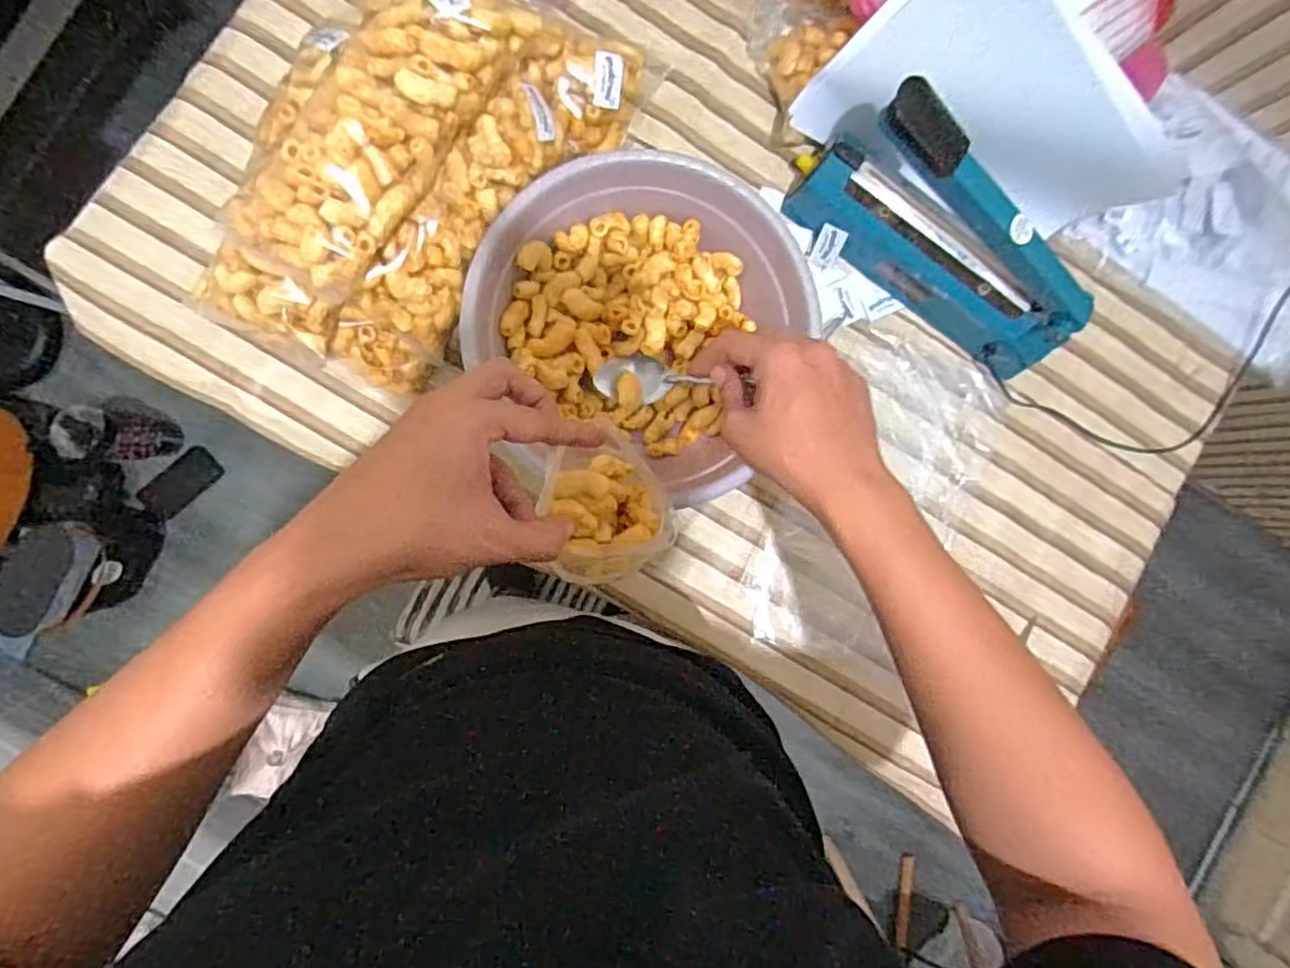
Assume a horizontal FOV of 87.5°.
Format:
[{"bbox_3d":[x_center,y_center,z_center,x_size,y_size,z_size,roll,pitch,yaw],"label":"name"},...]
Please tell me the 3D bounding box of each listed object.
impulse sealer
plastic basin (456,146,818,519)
[{"bbox_3d":[0.287,-0.224,0.620,0.293,0.174,0.071,36,87,-7],"label":"impulse sealer"},{"bbox_3d":[-0.009,-0.144,0.616,0.284,0.102,0.276,0,92,-7],"label":"plastic basin"}]

